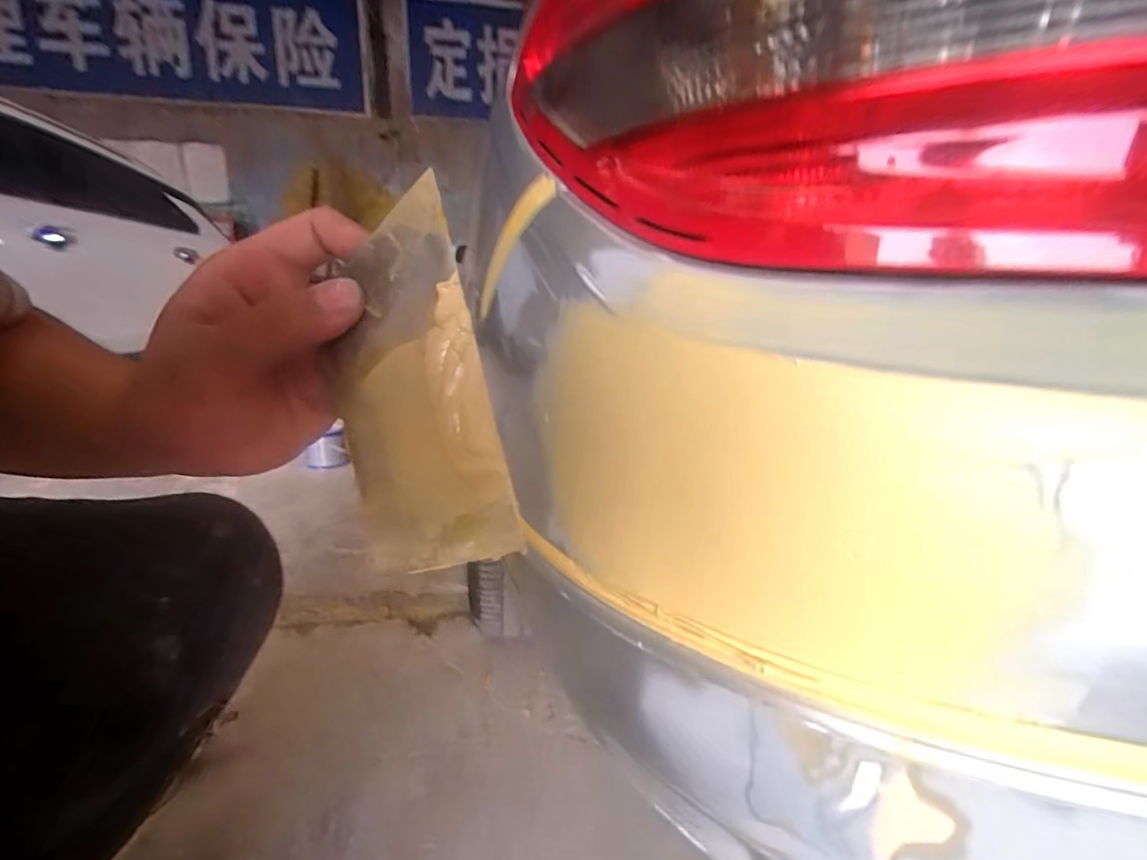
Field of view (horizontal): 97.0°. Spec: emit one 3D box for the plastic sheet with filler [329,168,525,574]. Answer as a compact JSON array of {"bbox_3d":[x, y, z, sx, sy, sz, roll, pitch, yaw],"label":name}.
[{"bbox_3d":[-0.066,-0.013,0.199,0.077,0.136,0.008,-19,-6,28],"label":"plastic sheet with filler"}]

